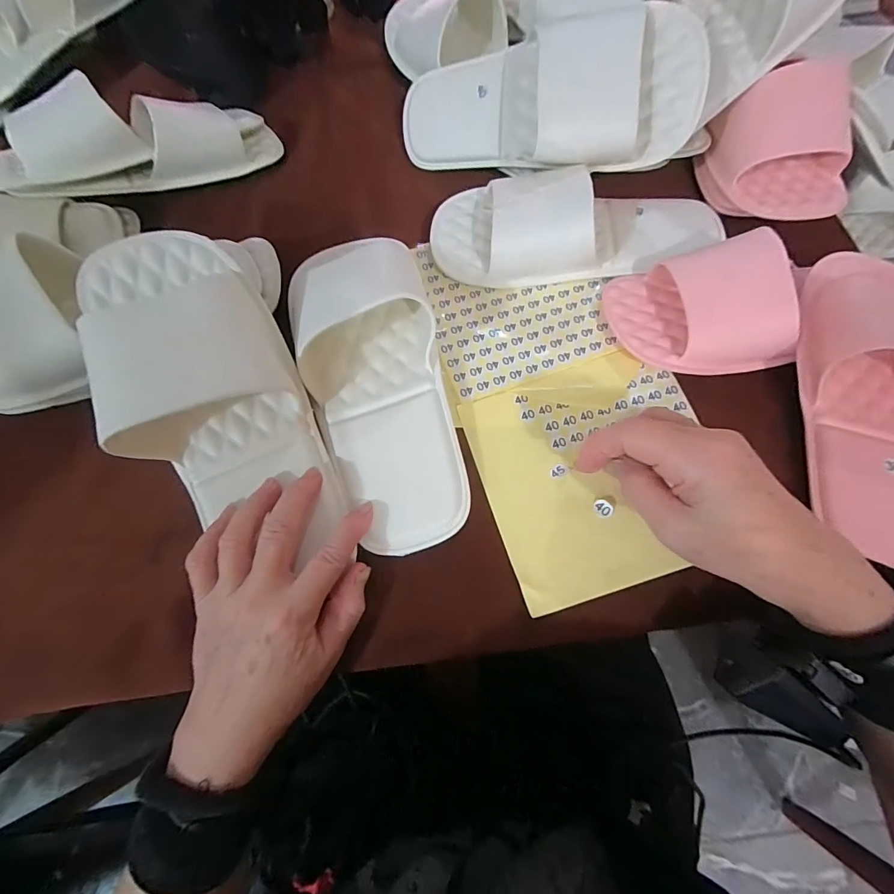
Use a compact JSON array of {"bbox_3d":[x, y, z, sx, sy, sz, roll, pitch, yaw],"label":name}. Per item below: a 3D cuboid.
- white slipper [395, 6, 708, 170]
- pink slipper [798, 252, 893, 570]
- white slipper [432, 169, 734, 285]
[{"bbox_3d":[0.068,-0.283,0.331,0.251,0.065,0.102,12,114,21],"label":"white slipper"},{"bbox_3d":[0.307,-0.040,0.276,0.100,0.055,0.231,7,71,3],"label":"pink slipper"},{"bbox_3d":[0.111,-0.191,0.340,0.245,0.050,0.107,1,71,1],"label":"white slipper"}]

